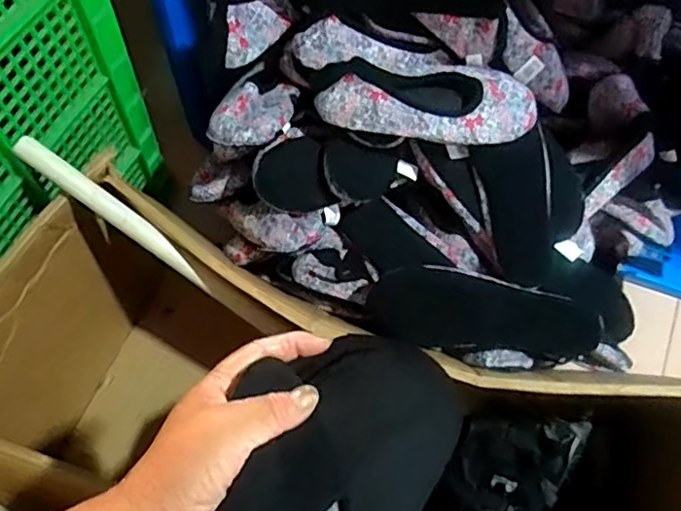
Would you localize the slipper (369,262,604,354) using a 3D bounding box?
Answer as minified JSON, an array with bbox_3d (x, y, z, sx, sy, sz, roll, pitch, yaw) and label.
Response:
[{"bbox_3d":[0.168,0.064,0.707,0.256,0.038,0.094,7,86,3],"label":"slipper"}]

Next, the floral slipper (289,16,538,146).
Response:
[{"bbox_3d":[0.086,-0.196,0.704,0.295,0.051,0.119,8,65,1],"label":"floral slipper"}]

